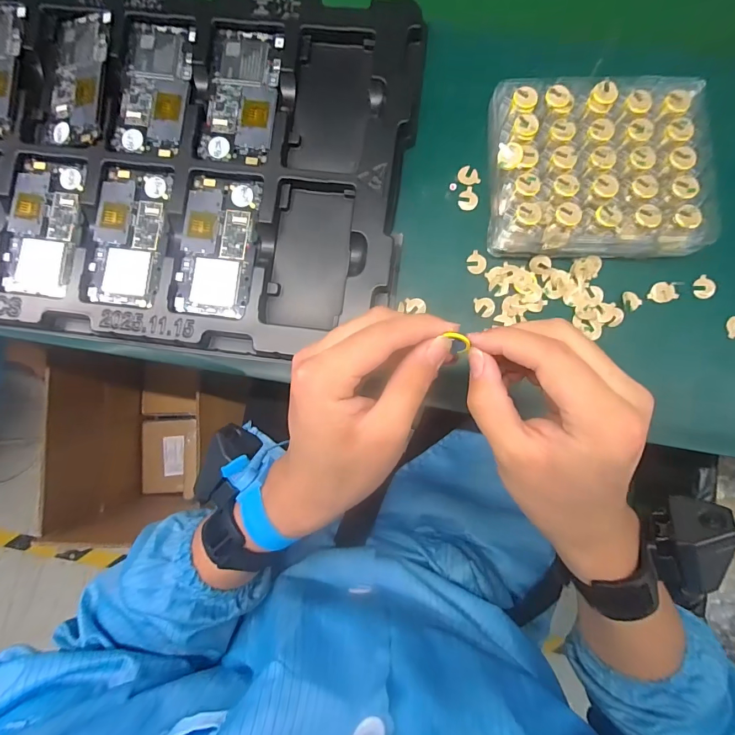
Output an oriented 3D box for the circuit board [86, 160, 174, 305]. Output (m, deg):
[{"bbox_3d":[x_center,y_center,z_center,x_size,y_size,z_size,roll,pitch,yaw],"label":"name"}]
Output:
[{"bbox_3d":[-0.220,-0.121,0.364,0.067,0.009,0.129,6,86,3],"label":"circuit board"}]

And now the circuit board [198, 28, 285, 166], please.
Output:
[{"bbox_3d":[-0.116,-0.251,0.366,0.066,0.007,0.122,8,86,3],"label":"circuit board"}]

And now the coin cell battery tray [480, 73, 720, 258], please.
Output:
[{"bbox_3d":[0.195,-0.170,0.340,0.177,0.040,0.147,1,86,2],"label":"coin cell battery tray"}]

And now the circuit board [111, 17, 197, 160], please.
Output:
[{"bbox_3d":[-0.199,-0.262,0.372,0.064,0.008,0.125,8,86,3],"label":"circuit board"}]

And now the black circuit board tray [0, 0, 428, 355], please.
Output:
[{"bbox_3d":[-0.243,-0.197,0.367,0.552,0.022,0.327,7,86,3],"label":"black circuit board tray"}]

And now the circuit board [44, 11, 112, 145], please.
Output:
[{"bbox_3d":[-0.274,-0.272,0.371,0.056,0.007,0.121,4,86,2],"label":"circuit board"}]

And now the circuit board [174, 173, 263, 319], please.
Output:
[{"bbox_3d":[-0.137,-0.111,0.362,0.068,0.004,0.127,6,86,3],"label":"circuit board"}]

